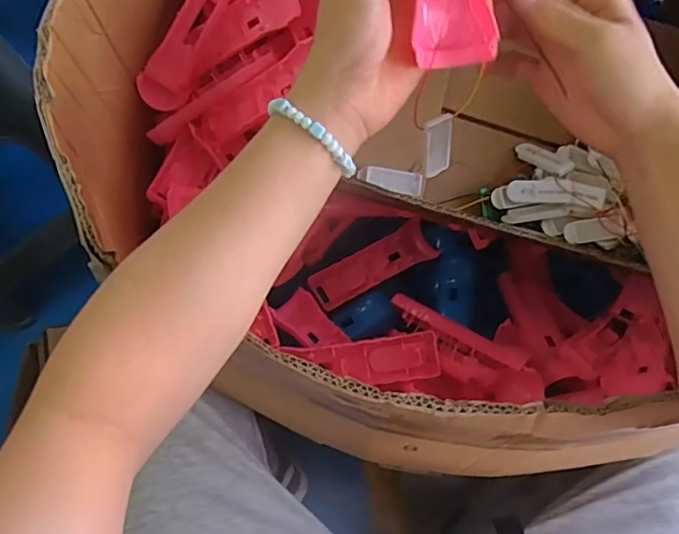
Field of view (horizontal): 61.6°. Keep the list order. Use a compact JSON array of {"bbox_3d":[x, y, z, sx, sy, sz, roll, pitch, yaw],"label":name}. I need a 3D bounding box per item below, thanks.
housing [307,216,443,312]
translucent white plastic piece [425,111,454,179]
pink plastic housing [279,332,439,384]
[{"bbox_3d":[0.041,-0.003,0.638,0.156,0.024,0.049,-28,72,-23],"label":"housing"},{"bbox_3d":[0.074,-0.089,0.423,0.022,0.055,0.007,-17,50,-6],"label":"translucent white plastic piece"},{"bbox_3d":[0.022,0.088,0.528,0.136,0.019,0.041,-6,70,-2],"label":"pink plastic housing"}]

